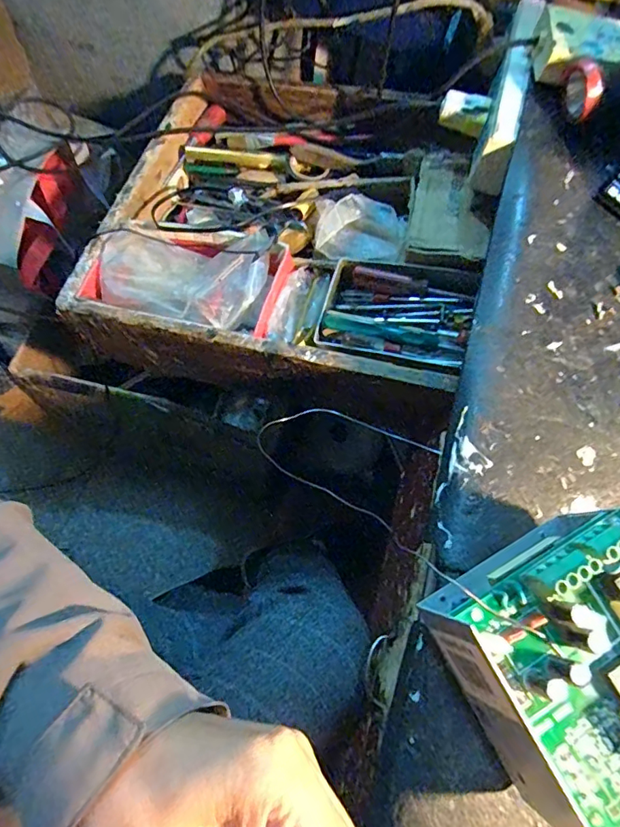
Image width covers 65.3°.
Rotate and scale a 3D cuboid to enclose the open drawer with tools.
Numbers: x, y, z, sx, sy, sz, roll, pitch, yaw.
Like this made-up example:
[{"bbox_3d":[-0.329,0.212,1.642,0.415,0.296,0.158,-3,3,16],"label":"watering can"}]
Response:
[{"bbox_3d":[-0.014,-0.230,0.551,0.415,0.094,0.414,18,69,1],"label":"open drawer with tools"}]

